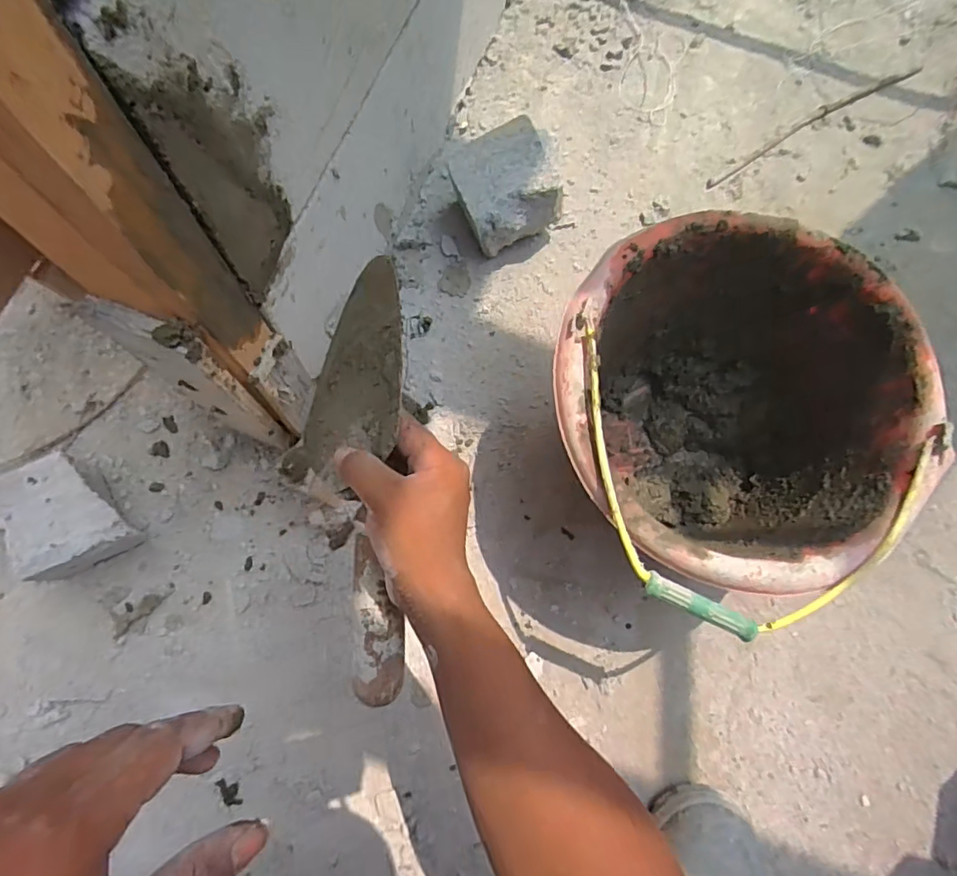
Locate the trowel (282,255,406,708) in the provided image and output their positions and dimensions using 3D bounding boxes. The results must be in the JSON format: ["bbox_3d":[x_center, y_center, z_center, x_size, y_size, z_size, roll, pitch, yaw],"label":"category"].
[{"bbox_3d":[-0.066,0.025,0.369,0.087,0.055,0.284,-16,83,21],"label":"trowel"}]

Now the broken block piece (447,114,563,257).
[{"bbox_3d":[0.027,-0.269,0.613,0.107,0.101,0.100,-25,75,-9],"label":"broken block piece"}]

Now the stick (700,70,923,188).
[{"bbox_3d":[0.449,-0.423,0.732,0.395,0.004,0.020,-32,77,-11],"label":"stick"}]

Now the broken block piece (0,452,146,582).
[{"bbox_3d":[-0.369,0.071,0.507,0.089,0.065,0.101,-31,77,-11],"label":"broken block piece"}]

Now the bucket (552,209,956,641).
[{"bbox_3d":[0.194,-0.009,0.495,0.277,0.216,0.273,1,73,-2],"label":"bucket"}]

